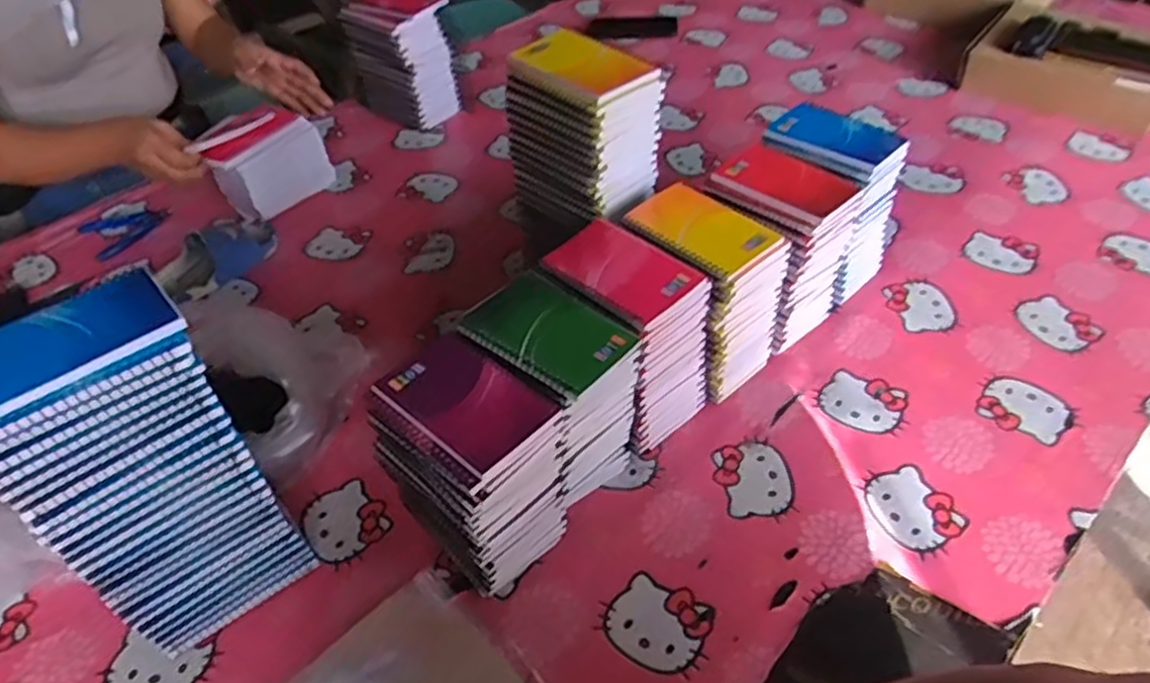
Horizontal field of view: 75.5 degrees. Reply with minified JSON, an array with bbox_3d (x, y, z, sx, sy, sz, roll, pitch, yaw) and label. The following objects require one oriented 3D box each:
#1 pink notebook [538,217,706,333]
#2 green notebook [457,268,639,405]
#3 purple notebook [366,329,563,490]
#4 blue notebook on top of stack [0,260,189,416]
[{"bbox_3d":[0.037,-0.071,0.662,0.092,0.019,0.133,-36,53,-27],"label":"pink notebook"},{"bbox_3d":[-0.024,-0.012,0.604,0.137,0.013,0.094,31,55,30],"label":"green notebook"},{"bbox_3d":[-0.086,0.045,0.560,0.120,0.010,0.090,32,56,31],"label":"purple notebook"},{"bbox_3d":[-0.318,-0.002,0.459,0.129,0.005,0.086,-32,51,-24],"label":"blue notebook on top of stack"}]

